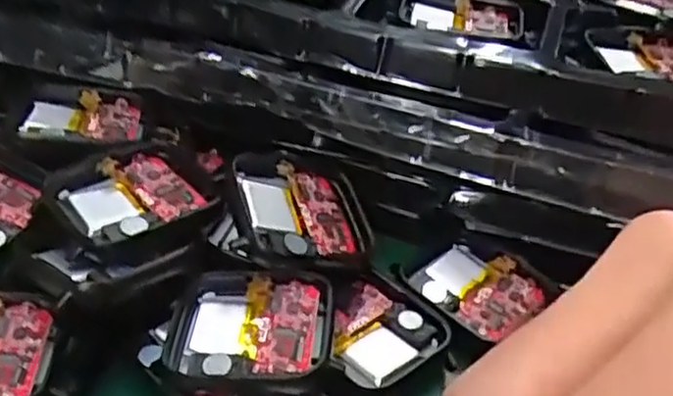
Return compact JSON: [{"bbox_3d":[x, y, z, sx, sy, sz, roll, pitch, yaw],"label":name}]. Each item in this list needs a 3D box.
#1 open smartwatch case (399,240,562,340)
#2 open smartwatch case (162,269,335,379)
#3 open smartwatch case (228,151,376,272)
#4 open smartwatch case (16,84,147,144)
[{"bbox_3d":[0.043,0.027,0.231,0.038,0.007,0.033,27,42,28],"label":"open smartwatch case"},{"bbox_3d":[-0.024,0.036,0.199,0.043,0.017,0.034,5,36,2],"label":"open smartwatch case"},{"bbox_3d":[-0.010,0.004,0.220,0.044,0.005,0.040,8,48,-33],"label":"open smartwatch case"},{"bbox_3d":[-0.082,-0.025,0.239,0.038,0.008,0.037,-2,37,-8],"label":"open smartwatch case"}]

